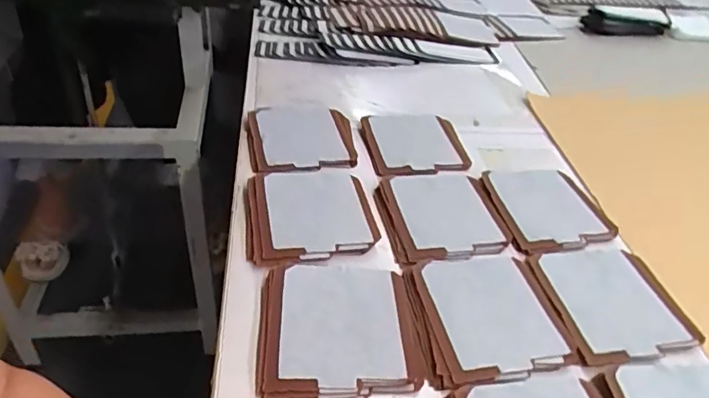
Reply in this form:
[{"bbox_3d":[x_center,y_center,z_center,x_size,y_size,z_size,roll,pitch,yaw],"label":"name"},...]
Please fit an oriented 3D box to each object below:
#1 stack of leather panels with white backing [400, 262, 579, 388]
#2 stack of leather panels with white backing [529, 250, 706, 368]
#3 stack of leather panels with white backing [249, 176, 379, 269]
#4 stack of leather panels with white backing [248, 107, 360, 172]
[{"bbox_3d":[0.122,0.108,0.511,0.137,0.010,0.143,-5,40,-14],"label":"stack of leather panels with white backing"},{"bbox_3d":[0.263,0.103,0.547,0.130,0.019,0.143,-3,40,-11],"label":"stack of leather panels with white backing"},{"bbox_3d":[-0.049,0.015,0.595,0.138,0.011,0.148,-2,40,-11],"label":"stack of leather panels with white backing"},{"bbox_3d":[-0.072,-0.086,0.715,0.137,0.016,0.156,-1,39,-10],"label":"stack of leather panels with white backing"}]

